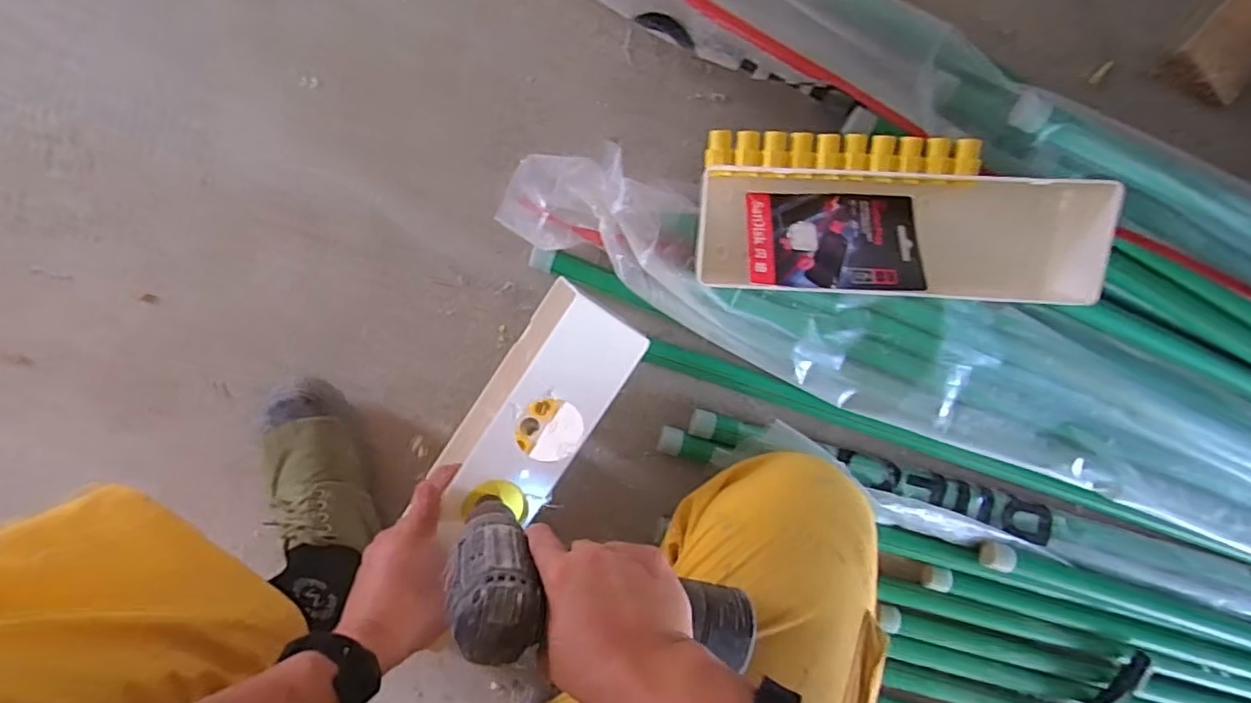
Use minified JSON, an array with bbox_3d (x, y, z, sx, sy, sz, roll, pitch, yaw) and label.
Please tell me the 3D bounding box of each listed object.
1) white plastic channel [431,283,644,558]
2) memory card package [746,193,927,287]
[{"bbox_3d":[-0.076,0.047,0.533,0.091,0.111,0.200,33,94,-7],"label":"white plastic channel"},{"bbox_3d":[0.185,-0.098,0.538,0.149,0.008,0.094,4,68,0],"label":"memory card package"}]

